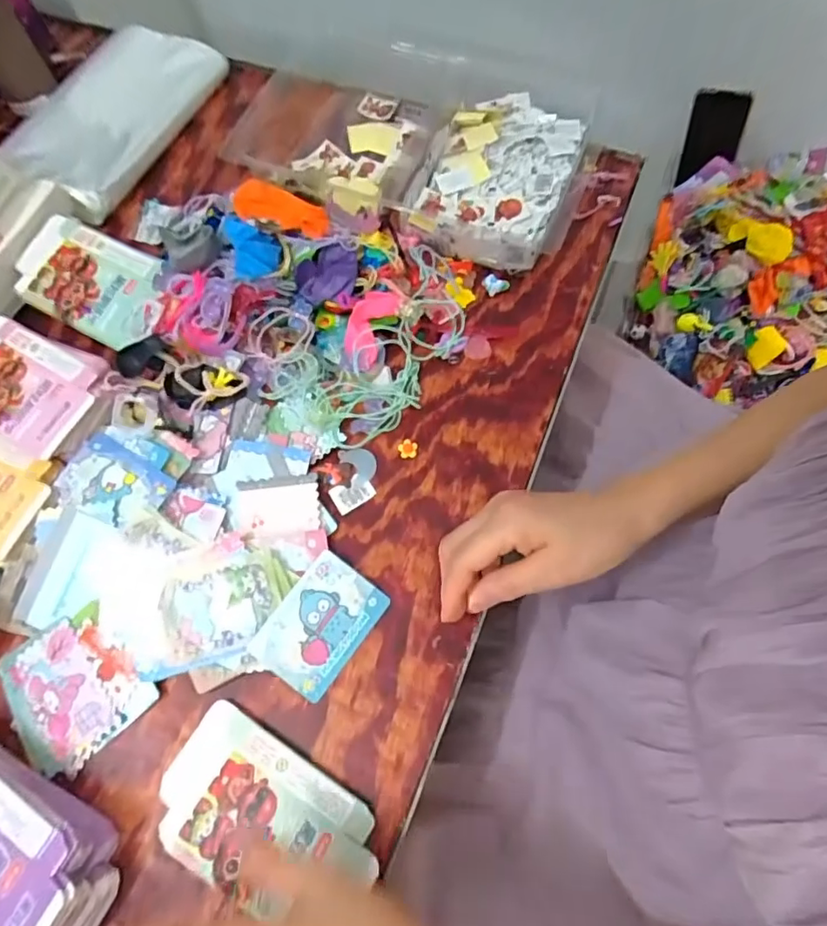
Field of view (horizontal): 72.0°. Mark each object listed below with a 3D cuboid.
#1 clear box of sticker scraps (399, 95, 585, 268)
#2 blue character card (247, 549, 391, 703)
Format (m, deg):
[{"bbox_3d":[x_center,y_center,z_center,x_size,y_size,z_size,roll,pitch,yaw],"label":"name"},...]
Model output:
[{"bbox_3d":[0.079,-0.277,0.549,0.134,0.033,0.199,21,70,6],"label":"clear box of sticker scraps"},{"bbox_3d":[-0.066,0.116,0.410,0.064,0.004,0.088,37,73,2],"label":"blue character card"}]

